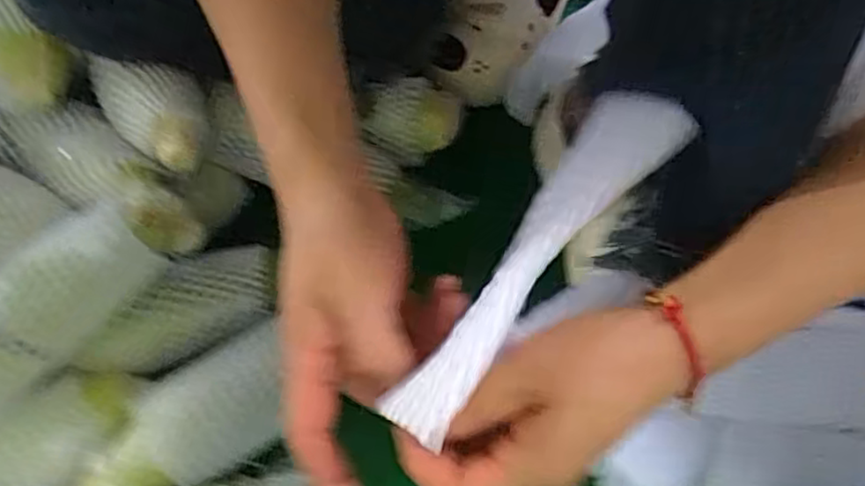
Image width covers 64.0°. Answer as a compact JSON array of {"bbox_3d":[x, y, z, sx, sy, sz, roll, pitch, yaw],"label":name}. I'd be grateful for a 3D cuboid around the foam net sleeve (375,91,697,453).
[{"bbox_3d":[0.046,0.002,0.291,0.045,0.023,0.185,30,68,24],"label":"foam net sleeve"}]

